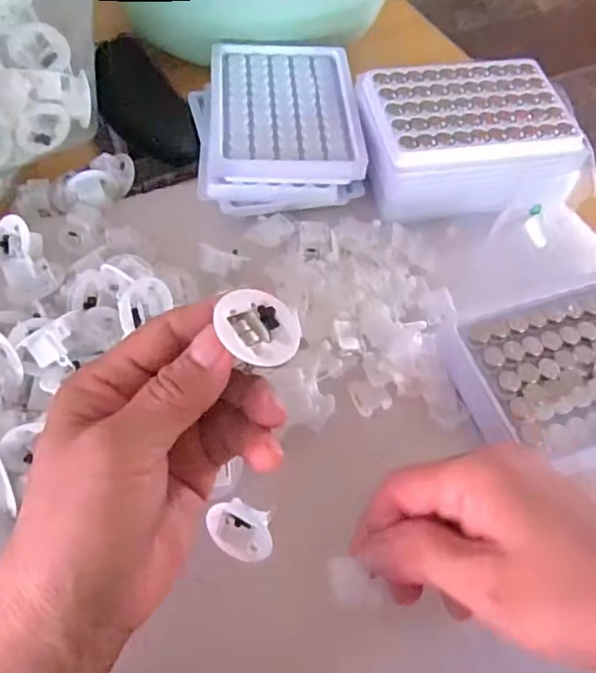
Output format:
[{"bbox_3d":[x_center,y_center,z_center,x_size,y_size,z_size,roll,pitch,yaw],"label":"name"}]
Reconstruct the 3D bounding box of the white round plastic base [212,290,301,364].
[{"bbox_3d":[-0.016,-0.001,0.220,0.031,0.011,0.031,10,51,-19],"label":"white round plastic base"}]

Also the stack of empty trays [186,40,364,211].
[{"bbox_3d":[-0.015,-0.150,0.407,0.107,0.031,0.139,-3,59,-6],"label":"stack of empty trays"}]

